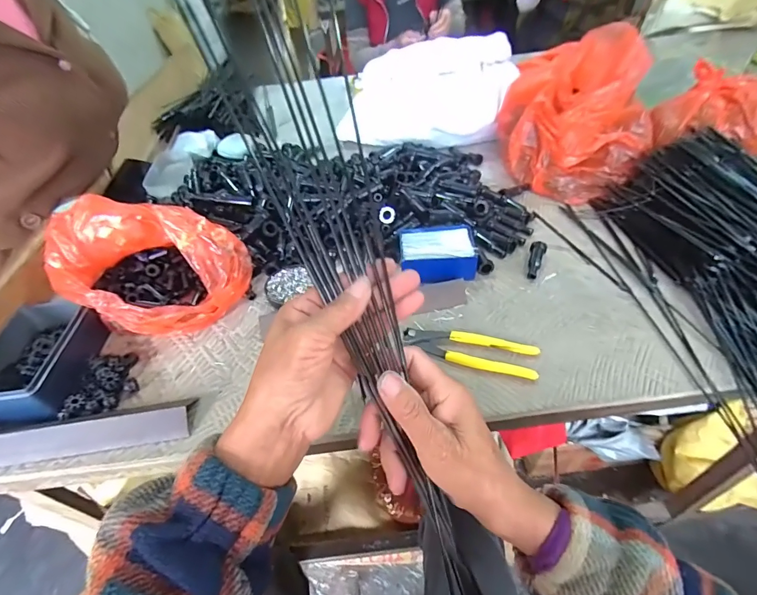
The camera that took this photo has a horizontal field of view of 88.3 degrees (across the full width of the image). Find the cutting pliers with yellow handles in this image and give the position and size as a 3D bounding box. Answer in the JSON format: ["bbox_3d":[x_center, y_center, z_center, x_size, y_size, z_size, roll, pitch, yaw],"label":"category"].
[{"bbox_3d":[0.110,0.063,0.473,0.157,0.014,0.044,9,48,15],"label":"cutting pliers with yellow handles"}]

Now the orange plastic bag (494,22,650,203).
[{"bbox_3d":[0.364,-0.323,0.695,0.238,0.180,0.228,-4,46,3],"label":"orange plastic bag"}]

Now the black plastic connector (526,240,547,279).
[{"bbox_3d":[0.230,-0.056,0.574,0.020,0.015,0.070,17,50,21],"label":"black plastic connector"}]

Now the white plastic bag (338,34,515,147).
[{"bbox_3d":[0.106,-0.453,0.852,0.357,0.179,0.166,6,47,12],"label":"white plastic bag"}]

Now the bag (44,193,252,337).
[{"bbox_3d":[-0.308,-0.049,0.537,0.217,0.127,0.185,17,51,22],"label":"bag"}]

